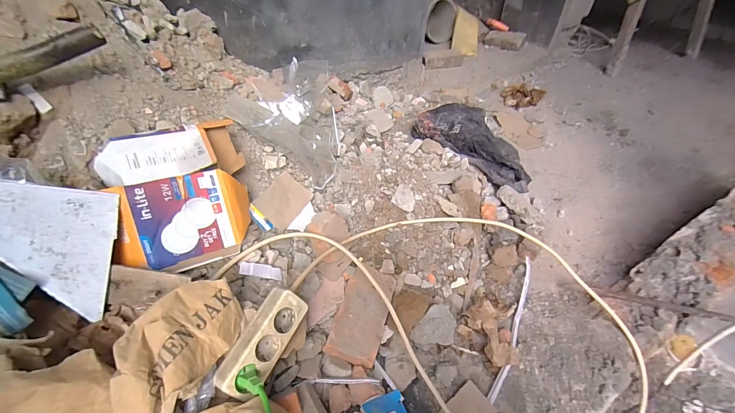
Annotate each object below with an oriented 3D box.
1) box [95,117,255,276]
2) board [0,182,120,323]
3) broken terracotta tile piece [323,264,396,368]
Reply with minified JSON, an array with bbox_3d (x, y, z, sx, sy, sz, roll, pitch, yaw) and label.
[{"bbox_3d":[-0.348,-0.006,0.608,0.270,0.284,0.071,-20,8,-33],"label":"box"},{"bbox_3d":[-0.485,0.057,0.447,0.217,0.014,0.181,9,73,-36],"label":"board"},{"bbox_3d":[-0.007,0.212,0.665,0.093,0.042,0.199,12,44,13],"label":"broken terracotta tile piece"}]

